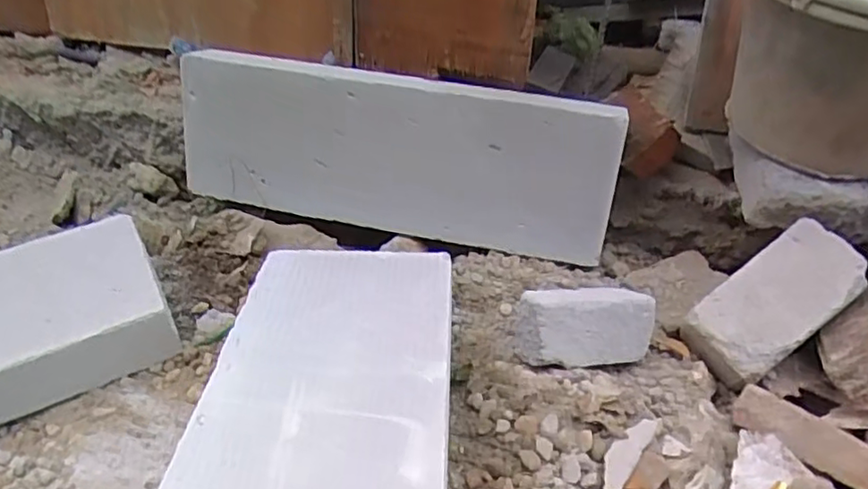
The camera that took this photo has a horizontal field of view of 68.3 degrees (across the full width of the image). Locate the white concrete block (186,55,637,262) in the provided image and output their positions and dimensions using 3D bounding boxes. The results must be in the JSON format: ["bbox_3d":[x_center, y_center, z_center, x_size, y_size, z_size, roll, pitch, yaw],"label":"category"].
[{"bbox_3d":[-0.053,-0.120,0.863,0.582,0.213,0.093,7,40,9],"label":"white concrete block"}]

